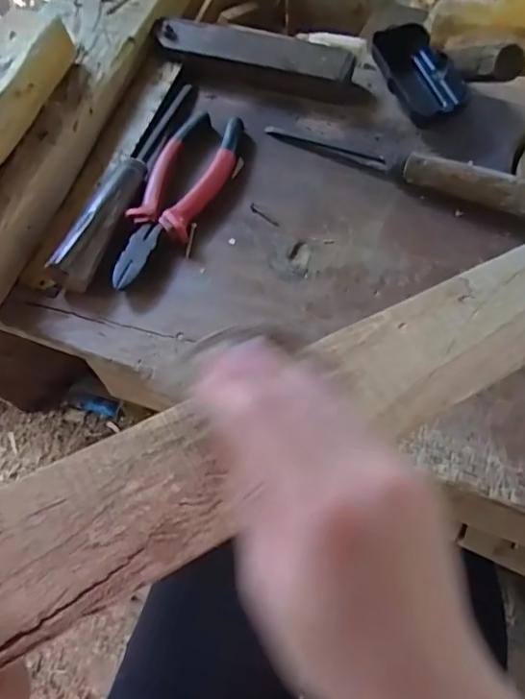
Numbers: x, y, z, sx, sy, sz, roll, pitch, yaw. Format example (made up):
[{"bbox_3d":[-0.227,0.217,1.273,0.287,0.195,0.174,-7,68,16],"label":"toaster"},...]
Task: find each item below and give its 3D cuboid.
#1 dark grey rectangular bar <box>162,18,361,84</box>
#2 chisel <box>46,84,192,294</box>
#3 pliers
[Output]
[{"bbox_3d":[-0.009,-0.277,0.499,0.184,0.015,0.037,19,69,11],"label":"dark grey rectangular bar"},{"bbox_3d":[-0.111,-0.148,0.455,0.027,0.027,0.228,17,69,10],"label":"chisel"},{"bbox_3d":[-0.073,-0.128,0.448,0.060,0.014,0.182,21,70,11],"label":"pliers"}]

